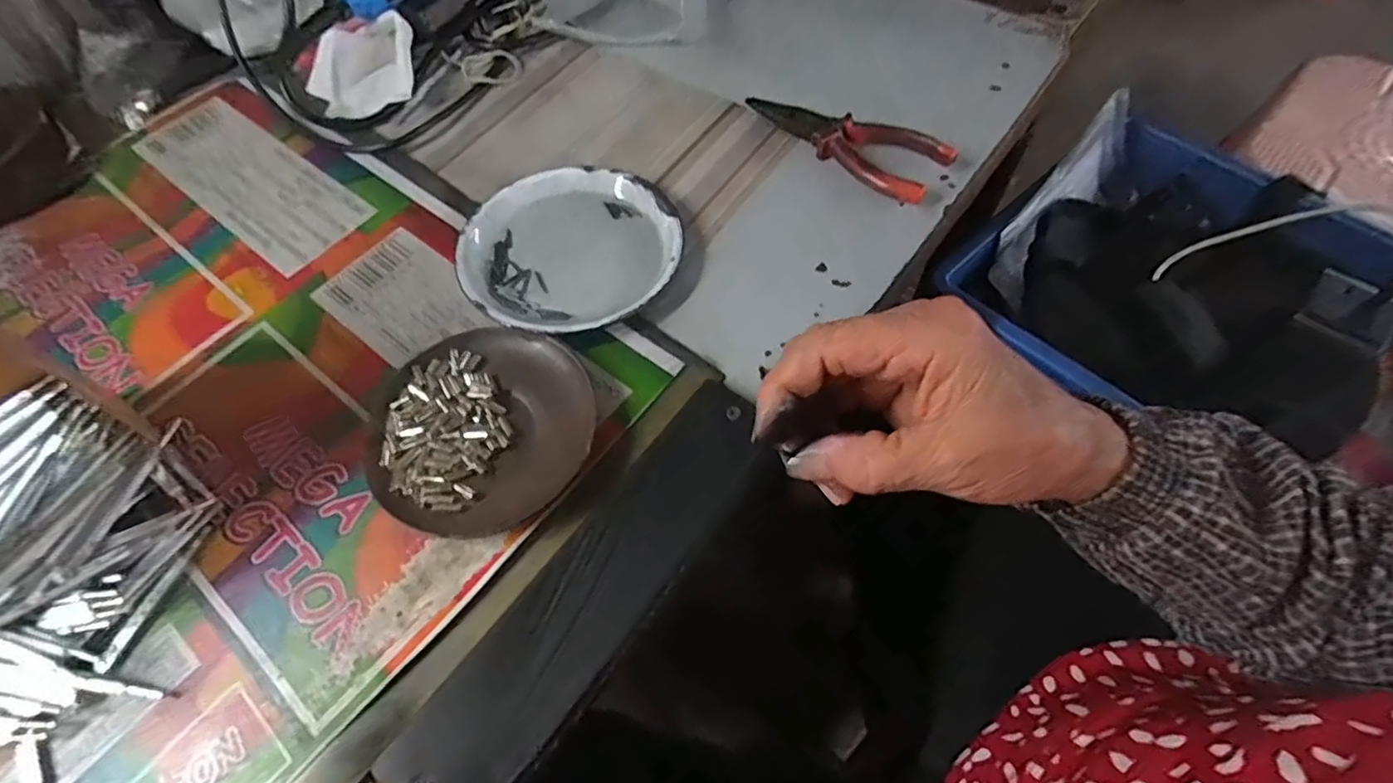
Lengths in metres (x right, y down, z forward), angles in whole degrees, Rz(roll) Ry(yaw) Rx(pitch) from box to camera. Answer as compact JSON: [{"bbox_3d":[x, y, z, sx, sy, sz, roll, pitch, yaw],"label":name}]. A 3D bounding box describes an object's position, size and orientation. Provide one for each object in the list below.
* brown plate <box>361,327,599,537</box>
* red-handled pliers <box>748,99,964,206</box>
[{"bbox_3d":[-0.111,0.017,0.327,0.112,0.017,0.112,-1,60,2],"label":"brown plate"},{"bbox_3d":[0.098,-0.174,0.429,0.143,0.019,0.050,34,67,20],"label":"red-handled pliers"}]

